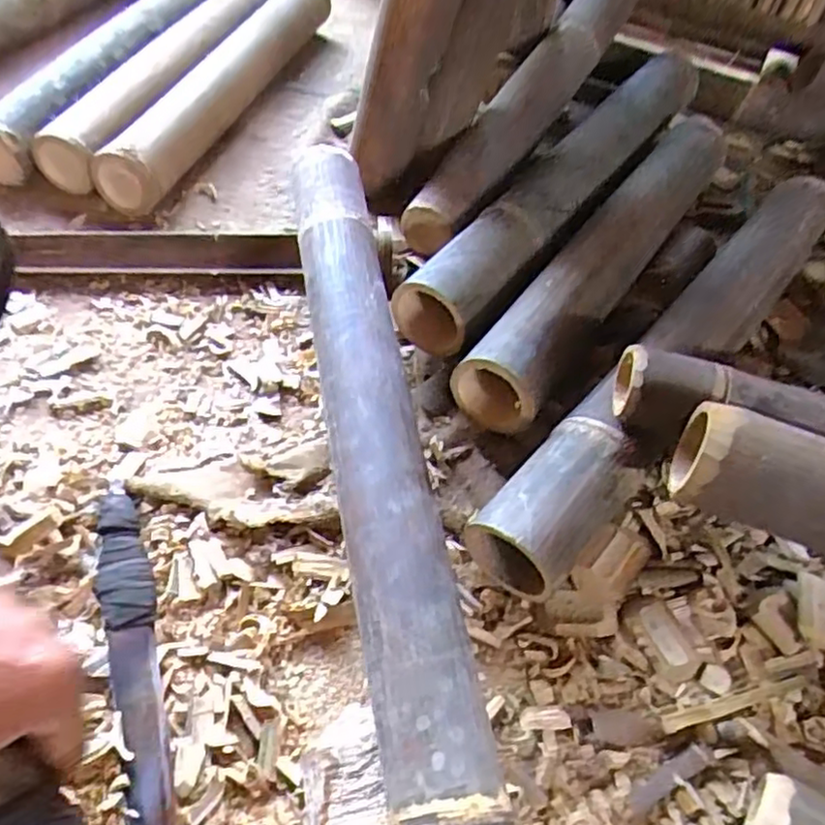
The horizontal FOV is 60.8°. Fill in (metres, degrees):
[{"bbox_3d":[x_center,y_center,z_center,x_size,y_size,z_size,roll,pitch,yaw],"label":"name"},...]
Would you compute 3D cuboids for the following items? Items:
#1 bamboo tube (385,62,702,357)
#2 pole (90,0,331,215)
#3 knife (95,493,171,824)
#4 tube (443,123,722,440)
[{"bbox_3d":[0.189,-0.267,0.809,0.076,0.072,0.589,33,57,18],"label":"bamboo tube"},{"bbox_3d":[-0.232,-0.422,0.890,0.073,0.069,0.498,19,54,8],"label":"pole"},{"bbox_3d":[-0.191,0.172,0.485,0.037,0.021,0.260,-14,57,-16],"label":"knife"},{"bbox_3d":[0.210,-0.175,0.731,0.083,0.064,0.515,32,57,17],"label":"tube"}]

